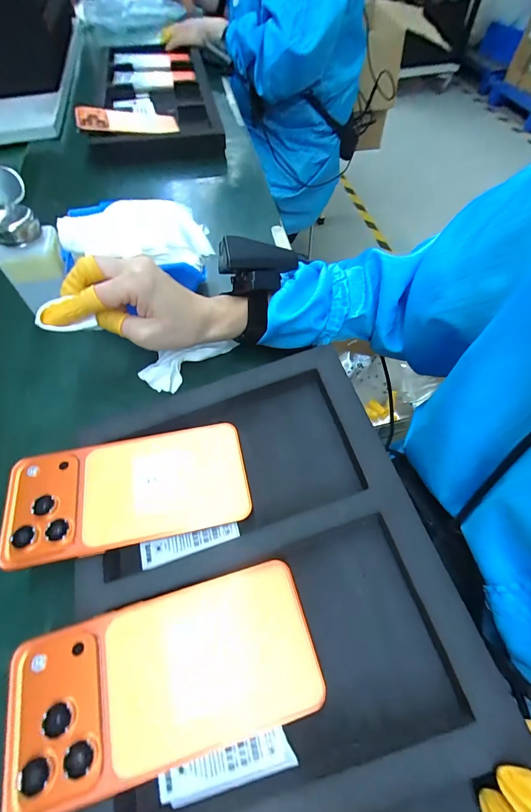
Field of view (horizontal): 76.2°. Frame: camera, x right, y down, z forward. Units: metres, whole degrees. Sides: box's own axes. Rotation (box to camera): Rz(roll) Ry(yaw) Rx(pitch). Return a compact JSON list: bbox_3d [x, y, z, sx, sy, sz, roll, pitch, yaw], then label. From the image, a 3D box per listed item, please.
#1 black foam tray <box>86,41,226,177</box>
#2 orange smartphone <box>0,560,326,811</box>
[{"bbox_3d":[-0.193,-0.578,0.643,0.211,0.059,0.453,-7,59,-2],"label":"black foam tray"},{"bbox_3d":[-0.054,0.147,0.187,0.160,0.006,0.076,-15,60,-7],"label":"orange smartphone"}]

